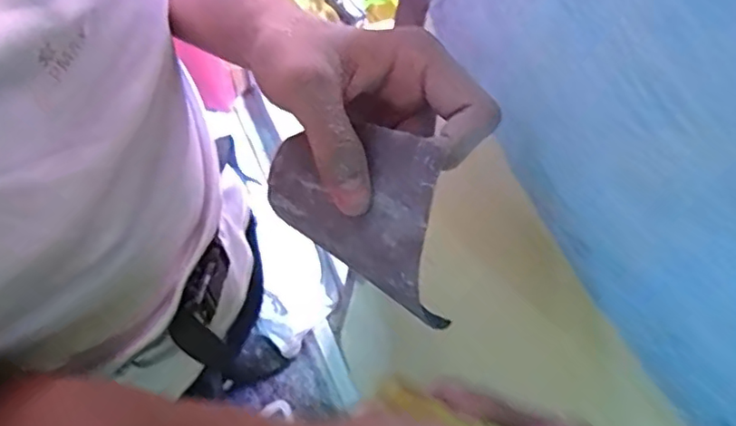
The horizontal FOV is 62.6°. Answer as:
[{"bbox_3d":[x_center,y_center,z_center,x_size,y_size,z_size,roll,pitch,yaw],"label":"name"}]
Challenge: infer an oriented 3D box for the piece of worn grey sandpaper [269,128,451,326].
[{"bbox_3d":[-0.001,-0.005,0.273,0.105,0.063,0.052,39,74,10],"label":"piece of worn grey sandpaper"}]

